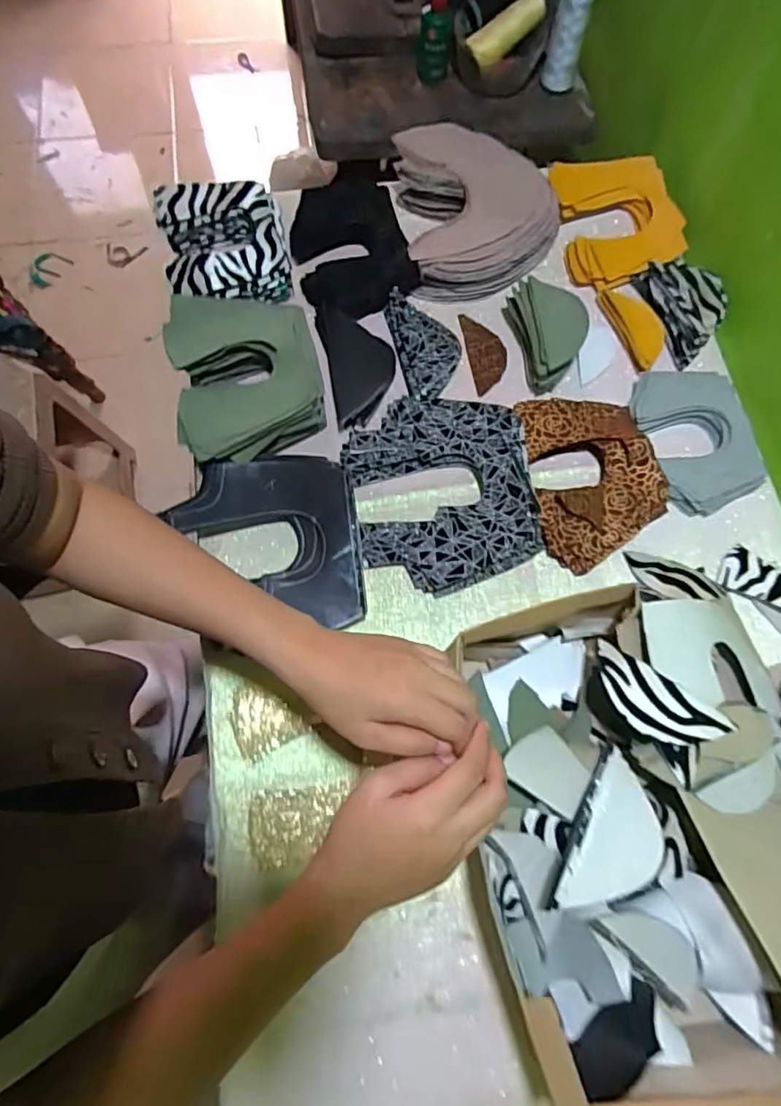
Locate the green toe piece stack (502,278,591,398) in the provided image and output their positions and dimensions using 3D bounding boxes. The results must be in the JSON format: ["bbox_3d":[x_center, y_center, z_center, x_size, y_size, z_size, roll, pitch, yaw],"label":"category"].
[{"bbox_3d":[0.175,-0.248,0.645,0.062,0.052,0.127,-9,72,-5],"label":"green toe piece stack"}]

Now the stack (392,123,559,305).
[{"bbox_3d":[0.107,-0.401,0.685,0.182,0.067,0.182,-5,71,-4],"label":"stack"}]

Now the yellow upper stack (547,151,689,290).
[{"bbox_3d":[0.275,-0.409,0.710,0.136,0.033,0.174,-7,71,-5],"label":"yellow upper stack"}]

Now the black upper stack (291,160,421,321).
[{"bbox_3d":[-0.048,-0.363,0.691,0.133,0.042,0.170,-15,72,-7],"label":"black upper stack"}]

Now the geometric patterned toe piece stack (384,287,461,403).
[{"bbox_3d":[0.042,-0.231,0.655,0.070,0.026,0.143,-12,72,-6],"label":"geometric patterned toe piece stack"}]

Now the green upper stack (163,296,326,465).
[{"bbox_3d":[-0.152,-0.188,0.611,0.150,0.048,0.186,-12,72,-6],"label":"green upper stack"}]

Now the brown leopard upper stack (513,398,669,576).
[{"bbox_3d":[0.205,-0.083,0.594,0.131,0.033,0.180,-13,72,-7],"label":"brown leopard upper stack"}]

